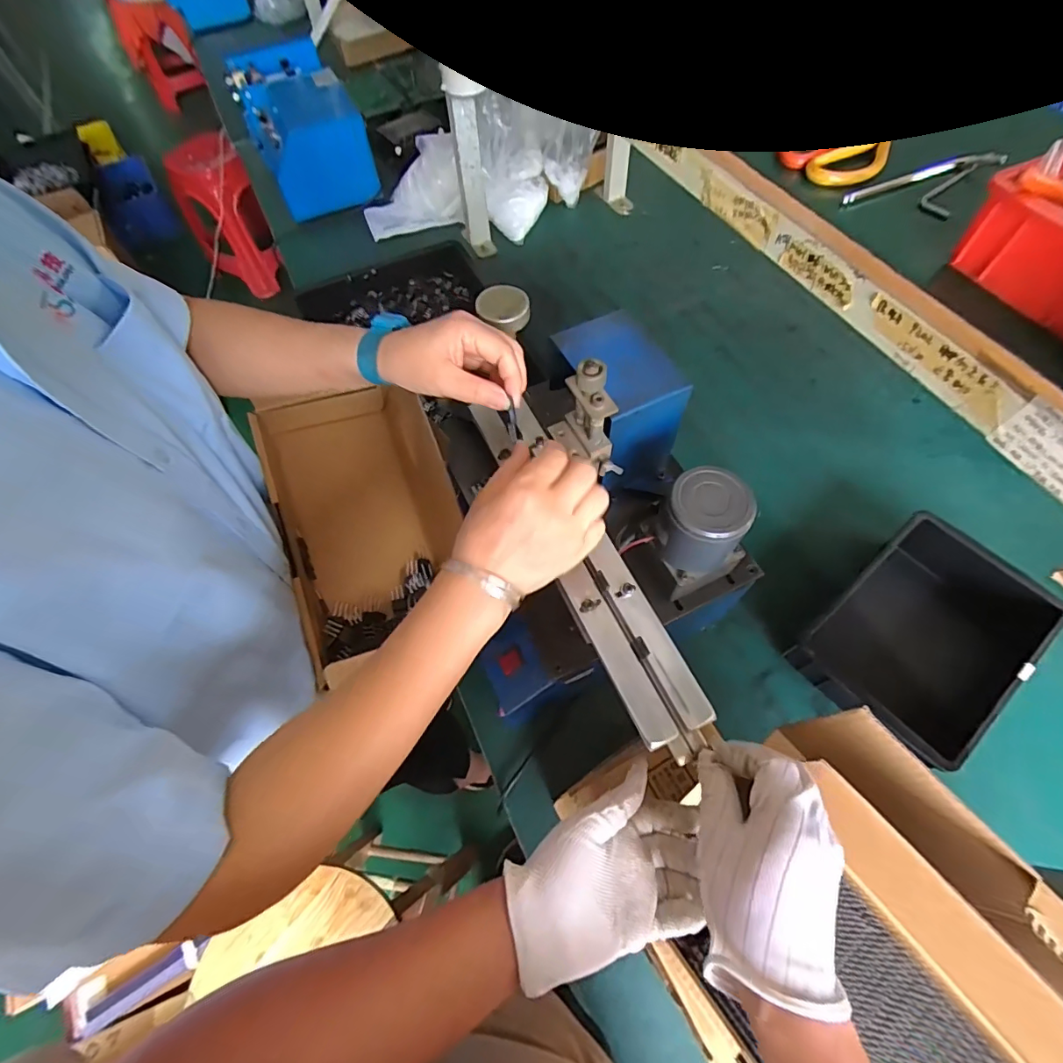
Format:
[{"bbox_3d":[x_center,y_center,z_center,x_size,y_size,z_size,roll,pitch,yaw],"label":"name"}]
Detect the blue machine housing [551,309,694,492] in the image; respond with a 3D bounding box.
[{"bbox_3d":[0.095,-0.139,0.566,0.099,0.138,0.140,-26,64,-11],"label":"blue machine housing"}]

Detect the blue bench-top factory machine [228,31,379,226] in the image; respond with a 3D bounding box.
[{"bbox_3d":[-0.594,-1.050,1.298,0.246,0.192,0.520,-26,64,-11],"label":"blue bench-top factory machine"}]

